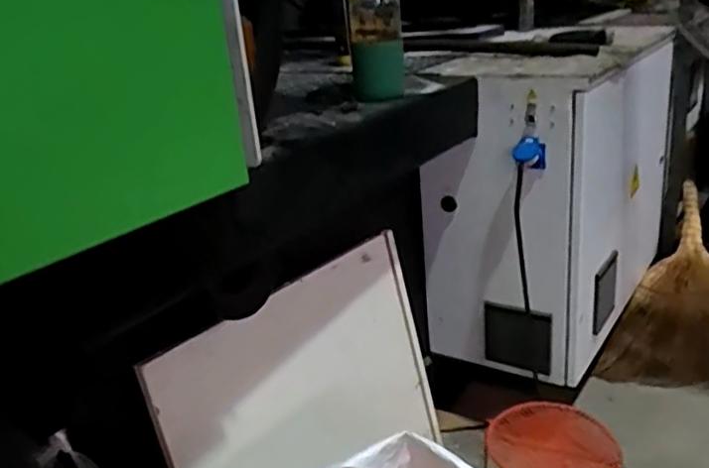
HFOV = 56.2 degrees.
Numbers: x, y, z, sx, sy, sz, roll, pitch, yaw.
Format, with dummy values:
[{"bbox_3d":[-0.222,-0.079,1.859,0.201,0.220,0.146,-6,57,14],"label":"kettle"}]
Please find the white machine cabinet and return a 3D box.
[{"bbox_3d":[0.516,-0.116,1.628,0.343,0.629,0.785,12,28,37],"label":"white machine cabinet"}]

